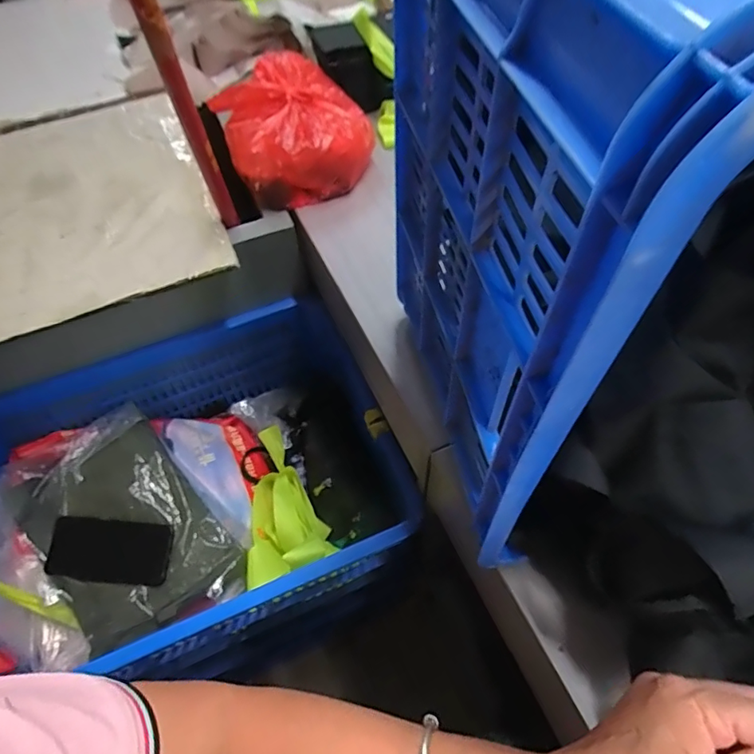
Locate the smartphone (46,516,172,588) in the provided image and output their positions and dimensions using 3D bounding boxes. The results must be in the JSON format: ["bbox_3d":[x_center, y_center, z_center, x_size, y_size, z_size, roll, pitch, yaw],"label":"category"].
[{"bbox_3d":[-0.371,0.243,0.695,0.167,0.005,0.085,3,69,1],"label":"smartphone"}]

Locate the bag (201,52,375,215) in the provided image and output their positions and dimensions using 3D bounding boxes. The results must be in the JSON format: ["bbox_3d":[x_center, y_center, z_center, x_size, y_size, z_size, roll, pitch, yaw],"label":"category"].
[{"bbox_3d":[-0.119,-0.362,0.717,0.198,0.111,0.210,-18,58,-9],"label":"bag"}]

